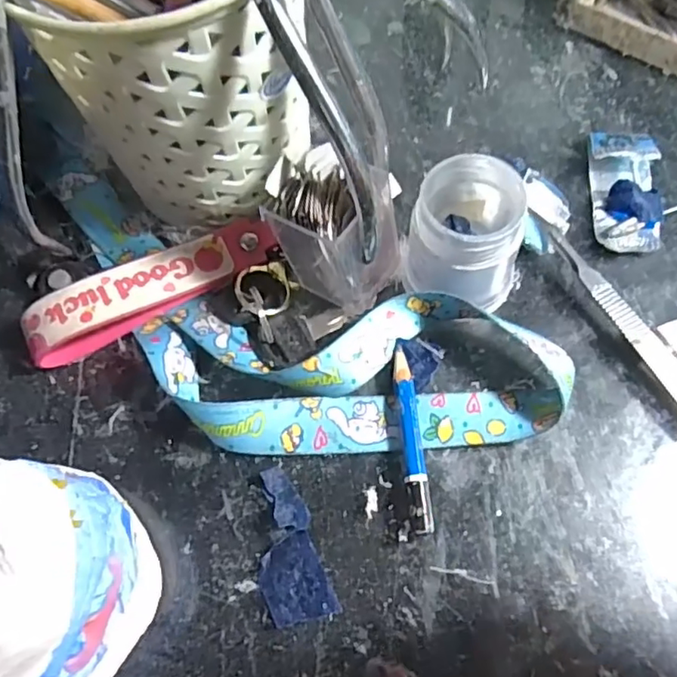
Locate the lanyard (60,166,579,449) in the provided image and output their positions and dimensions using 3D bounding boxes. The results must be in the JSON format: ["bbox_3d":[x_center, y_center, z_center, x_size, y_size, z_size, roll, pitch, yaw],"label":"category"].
[{"bbox_3d":[-0.033,-0.004,0.230,0.227,0.022,0.082,21,68,12],"label":"lanyard"}]

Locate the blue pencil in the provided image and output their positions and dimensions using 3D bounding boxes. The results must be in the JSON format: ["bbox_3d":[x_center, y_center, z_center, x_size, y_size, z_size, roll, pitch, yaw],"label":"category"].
[{"bbox_3d":[0.026,0.035,0.215,0.008,0.009,0.067,-5,65,1],"label":"blue pencil"}]

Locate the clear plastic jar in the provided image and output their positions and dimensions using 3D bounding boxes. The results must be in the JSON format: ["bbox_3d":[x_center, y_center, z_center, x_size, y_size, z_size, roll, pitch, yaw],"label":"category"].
[{"bbox_3d":[0.049,-0.038,0.226,0.043,0.050,0.042,-1,66,2],"label":"clear plastic jar"}]

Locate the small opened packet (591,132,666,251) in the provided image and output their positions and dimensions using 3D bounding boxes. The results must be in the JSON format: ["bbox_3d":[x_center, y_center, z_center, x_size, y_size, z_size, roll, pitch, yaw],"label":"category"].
[{"bbox_3d":[0.122,-0.063,0.252,0.027,0.015,0.053,0,66,3],"label":"small opened packet"}]

